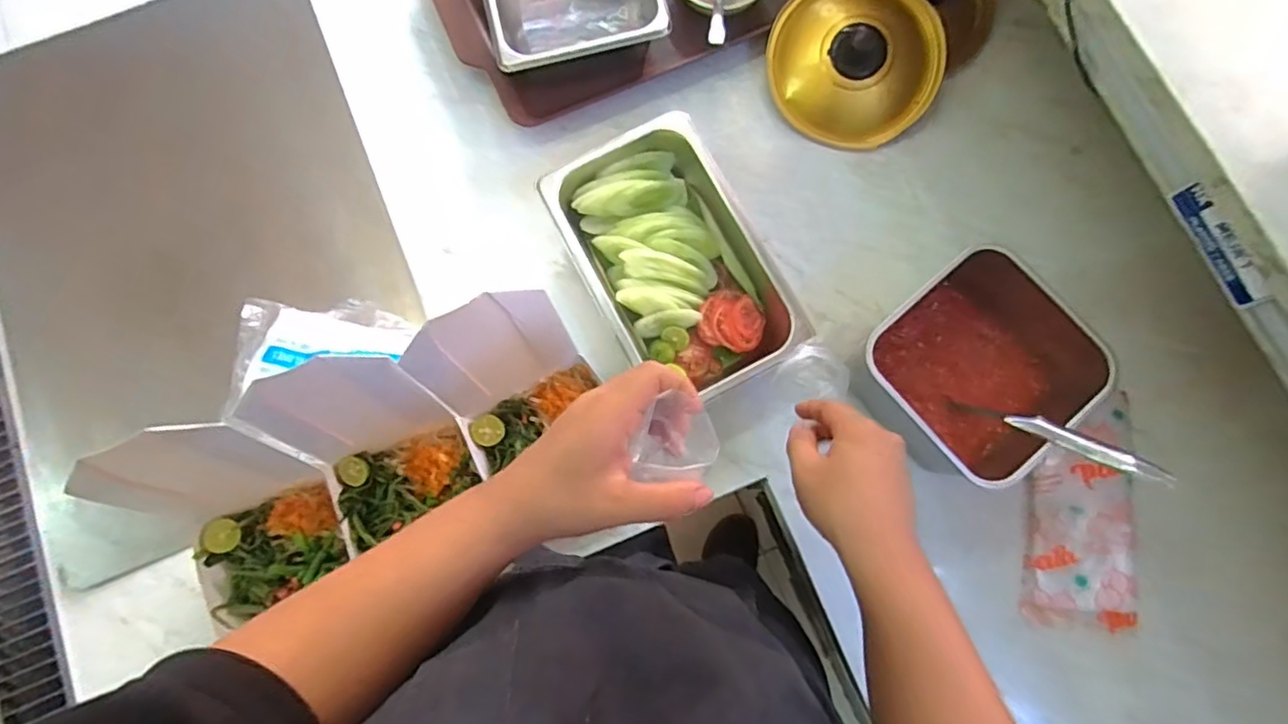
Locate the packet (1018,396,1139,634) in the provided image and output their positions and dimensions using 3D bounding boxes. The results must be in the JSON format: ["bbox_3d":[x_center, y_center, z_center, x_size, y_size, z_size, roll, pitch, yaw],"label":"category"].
[{"bbox_3d":[0.404,0.129,0.578,0.094,0.036,0.219,7,78,0],"label":"packet"}]

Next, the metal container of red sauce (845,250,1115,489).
[{"bbox_3d":[0.281,0.008,0.557,0.166,0.118,0.156,-36,81,-8],"label":"metal container of red sauce"}]

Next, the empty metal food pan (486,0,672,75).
[{"bbox_3d":[-0.068,-0.352,0.656,0.173,0.071,0.105,-12,79,-4],"label":"empty metal food pan"}]

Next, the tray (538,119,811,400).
[{"bbox_3d":[0.027,-0.092,0.606,0.160,0.059,0.261,-30,80,-7],"label":"tray"}]

